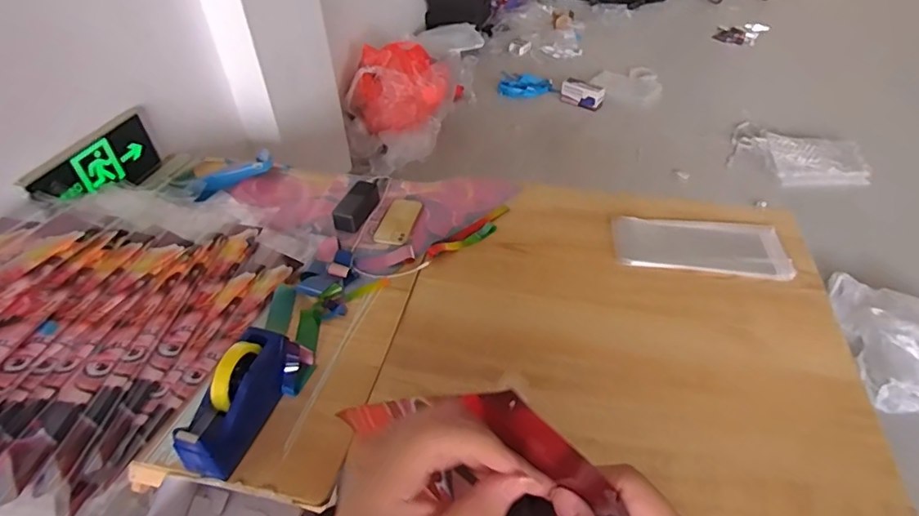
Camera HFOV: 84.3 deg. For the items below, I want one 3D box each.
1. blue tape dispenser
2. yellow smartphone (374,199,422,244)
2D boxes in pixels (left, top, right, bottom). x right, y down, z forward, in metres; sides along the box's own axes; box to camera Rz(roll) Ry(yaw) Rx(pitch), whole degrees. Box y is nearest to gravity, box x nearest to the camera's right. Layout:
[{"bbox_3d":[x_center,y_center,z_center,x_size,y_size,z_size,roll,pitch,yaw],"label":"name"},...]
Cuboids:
[{"bbox_3d":[-0.332,0.205,0.760,0.066,0.120,0.206,12,44,15],"label":"blue tape dispenser"},{"bbox_3d":[-0.136,-0.086,1.160,0.076,0.009,0.161,9,43,11],"label":"yellow smartphone"}]

